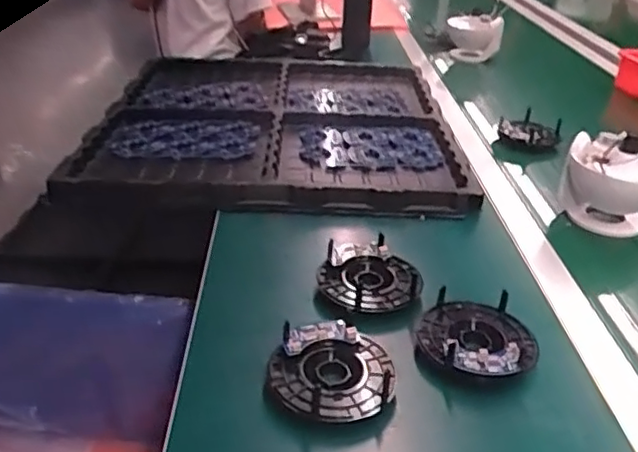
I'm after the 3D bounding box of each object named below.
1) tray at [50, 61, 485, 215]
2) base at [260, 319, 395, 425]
[{"bbox_3d":[-0.062,-0.164,0.968,0.504,0.056,0.545,1,30,-2],"label":"tray"},{"bbox_3d":[0.009,0.117,0.491,0.099,0.025,0.093,1,30,-1],"label":"base"}]

